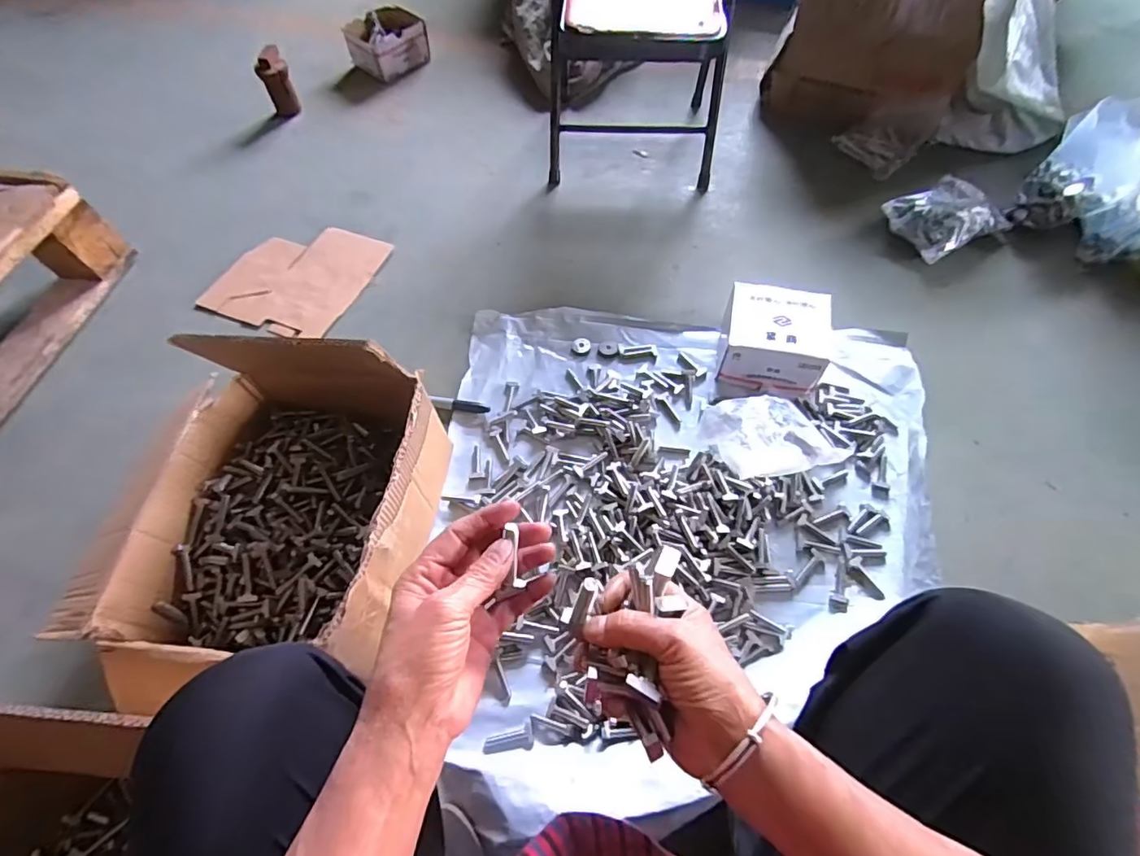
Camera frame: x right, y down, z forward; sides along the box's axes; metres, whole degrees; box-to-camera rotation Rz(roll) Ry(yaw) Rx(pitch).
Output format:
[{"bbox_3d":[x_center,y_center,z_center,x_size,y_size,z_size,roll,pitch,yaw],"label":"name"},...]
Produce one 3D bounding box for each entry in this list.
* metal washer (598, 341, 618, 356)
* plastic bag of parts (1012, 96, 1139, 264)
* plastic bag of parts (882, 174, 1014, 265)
[{"bbox_3d":[0.063,-0.131,0.880,0.031,0.004,0.026,4,59,4],"label":"metal washer"},{"bbox_3d":[0.904,-0.404,0.894,0.135,0.172,0.227,-34,64,-17],"label":"plastic bag of parts"},{"bbox_3d":[0.674,-0.381,0.968,0.186,0.061,0.137,-24,59,-12],"label":"plastic bag of parts"}]

